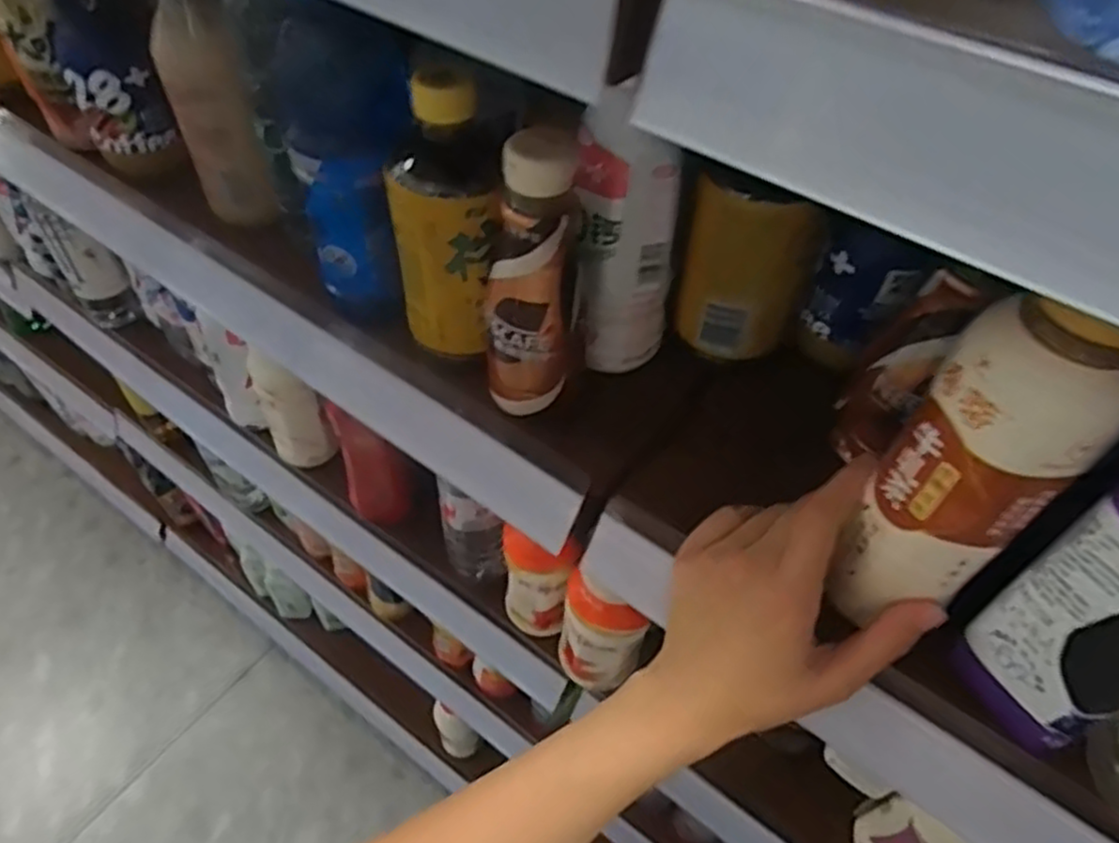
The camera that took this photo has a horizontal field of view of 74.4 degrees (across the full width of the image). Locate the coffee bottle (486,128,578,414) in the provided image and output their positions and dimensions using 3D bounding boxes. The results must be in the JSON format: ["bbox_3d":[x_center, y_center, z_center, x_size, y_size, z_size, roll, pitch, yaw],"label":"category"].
[{"bbox_3d":[-0.016,-0.071,0.376,0.044,0.148,0.047,-3,52,-5],"label":"coffee bottle"}]

